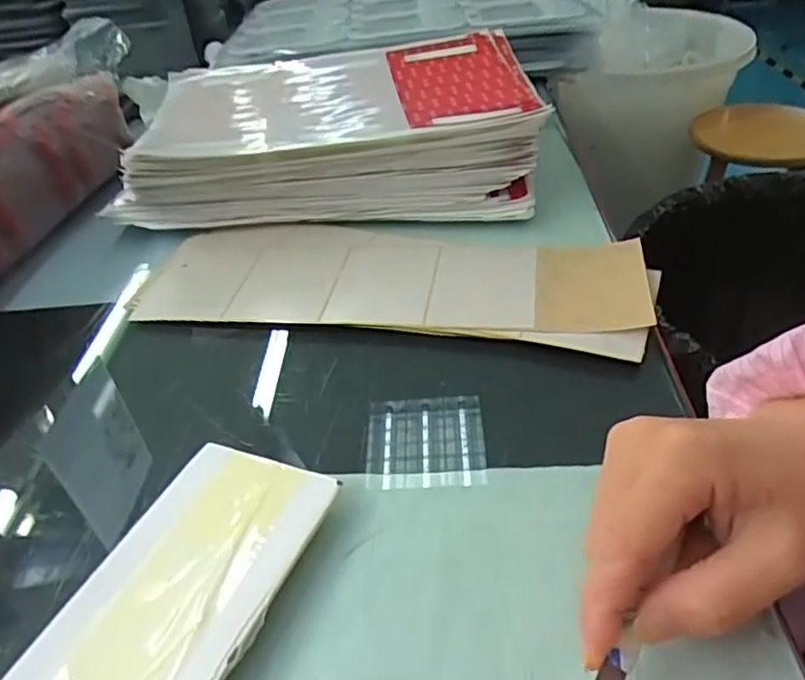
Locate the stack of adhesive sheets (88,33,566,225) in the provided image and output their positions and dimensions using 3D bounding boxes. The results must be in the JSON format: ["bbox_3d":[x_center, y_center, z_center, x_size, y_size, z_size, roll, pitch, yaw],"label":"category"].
[{"bbox_3d":[-0.056,-0.185,0.566,0.322,0.068,0.233,-3,40,5],"label":"stack of adhesive sheets"}]

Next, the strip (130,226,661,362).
[{"bbox_3d":[-0.014,-0.042,0.437,0.338,0.009,0.113,5,41,14],"label":"strip"}]

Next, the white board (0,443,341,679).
[{"bbox_3d":[-0.094,0.109,0.271,0.082,0.014,0.148,11,43,21],"label":"white board"}]

